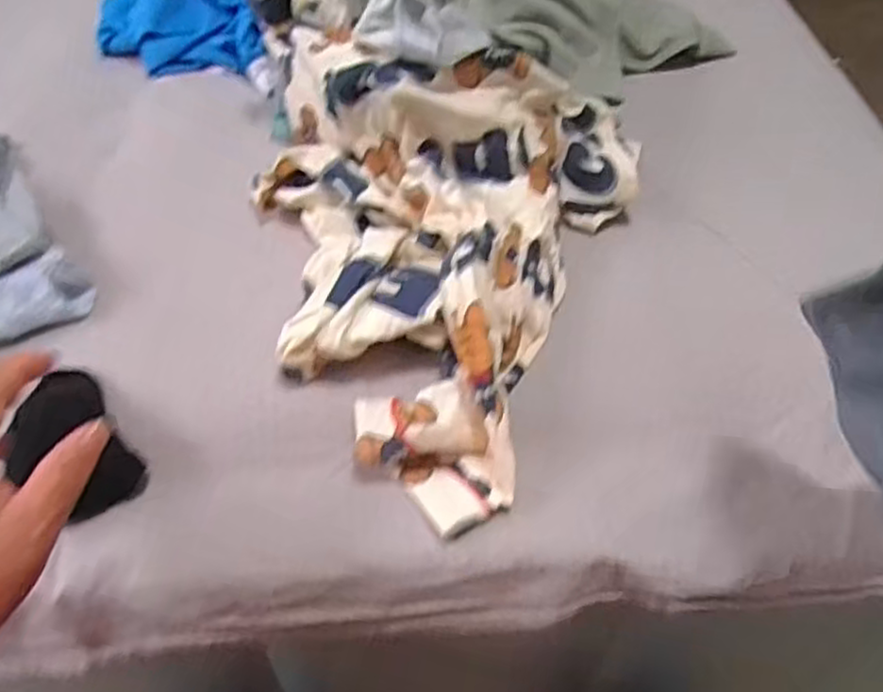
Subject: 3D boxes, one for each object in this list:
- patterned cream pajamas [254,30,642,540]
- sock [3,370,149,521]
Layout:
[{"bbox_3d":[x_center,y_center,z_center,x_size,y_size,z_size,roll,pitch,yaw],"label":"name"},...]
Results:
[{"bbox_3d":[-0.022,-0.076,0.515,0.292,0.121,0.358,10,51,8],"label":"patterned cream pajamas"},{"bbox_3d":[-0.231,0.063,0.455,0.063,0.030,0.094,-31,57,-24],"label":"sock"}]

